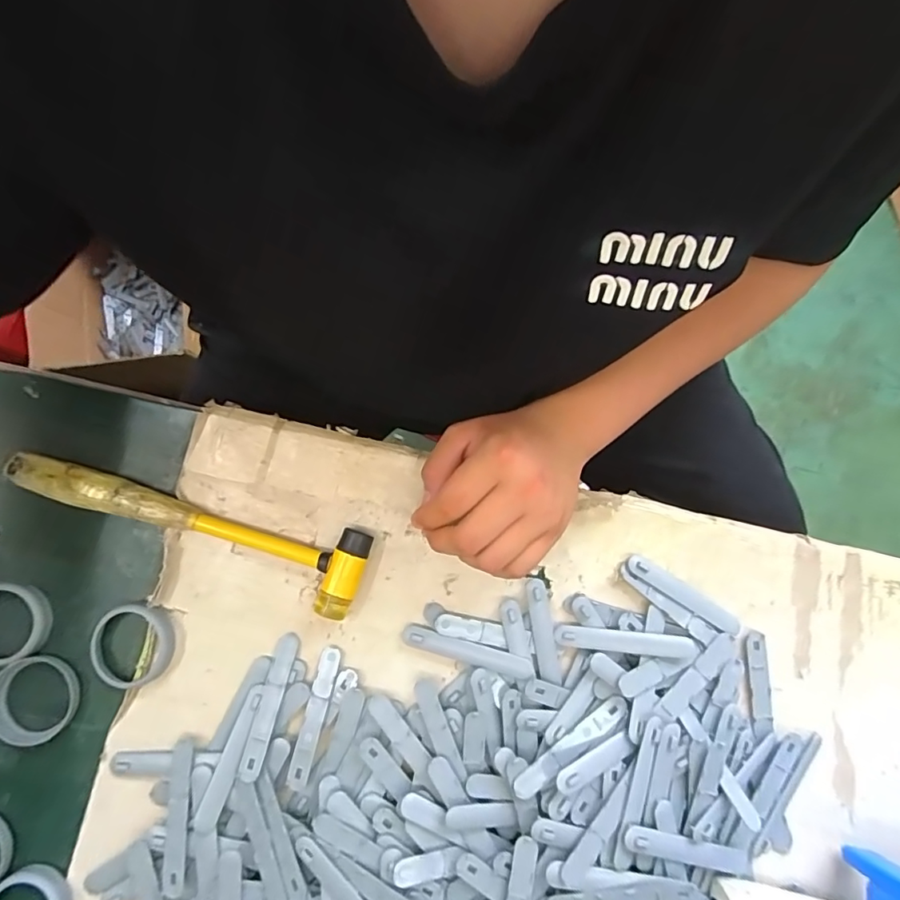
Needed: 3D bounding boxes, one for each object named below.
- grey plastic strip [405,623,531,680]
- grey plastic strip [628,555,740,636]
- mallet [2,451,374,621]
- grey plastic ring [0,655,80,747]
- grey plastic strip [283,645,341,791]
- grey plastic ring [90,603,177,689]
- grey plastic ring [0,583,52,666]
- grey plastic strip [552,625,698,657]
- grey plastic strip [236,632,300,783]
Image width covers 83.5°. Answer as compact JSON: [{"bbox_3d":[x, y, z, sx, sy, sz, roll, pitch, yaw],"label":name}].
[{"bbox_3d":[0.013,0.147,0.365,0.094,0.006,0.017,16,85,1],"label":"grey plastic strip"},{"bbox_3d":[0.173,0.106,0.373,0.091,0.010,0.017,32,86,2],"label":"grey plastic strip"},{"bbox_3d":[-0.189,0.049,0.368,0.262,0.028,0.060,20,85,1],"label":"mallet"},{"bbox_3d":[-0.295,0.176,0.356,0.056,0.008,0.055,0,85,0],"label":"grey plastic ring"},{"bbox_3d":[-0.097,0.190,0.360,0.015,0.004,0.094,14,85,1],"label":"grey plastic strip"},{"bbox_3d":[-0.228,0.141,0.362,0.057,0.012,0.057,0,85,0],"label":"grey plastic ring"},{"bbox_3d":[-0.322,0.125,0.363,0.061,0.008,0.055,6,85,0],"label":"grey plastic ring"},{"bbox_3d":[0.127,0.138,0.364,0.099,0.004,0.015,4,65,5],"label":"grey plastic strip"},{"bbox_3d":[-0.128,0.179,0.357,0.017,0.004,0.094,14,73,2],"label":"grey plastic strip"}]

